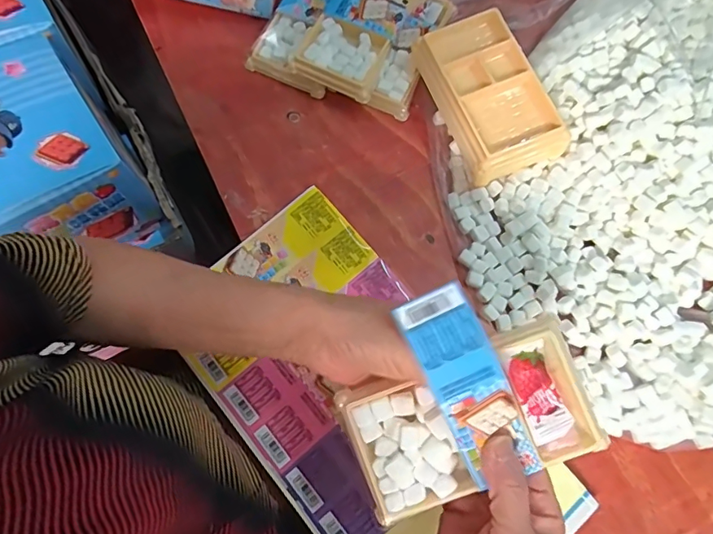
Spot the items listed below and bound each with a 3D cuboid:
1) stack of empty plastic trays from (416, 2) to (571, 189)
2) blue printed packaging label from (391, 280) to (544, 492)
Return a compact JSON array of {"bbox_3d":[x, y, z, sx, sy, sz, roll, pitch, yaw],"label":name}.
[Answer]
[{"bbox_3d":[0.114,-0.146,0.410,0.086,0.047,0.137,-20,77,-7],"label":"stack of empty plastic trays"},{"bbox_3d":[0.061,0.064,0.251,0.038,0.014,0.109,-28,99,-4],"label":"blue printed packaging label"}]

